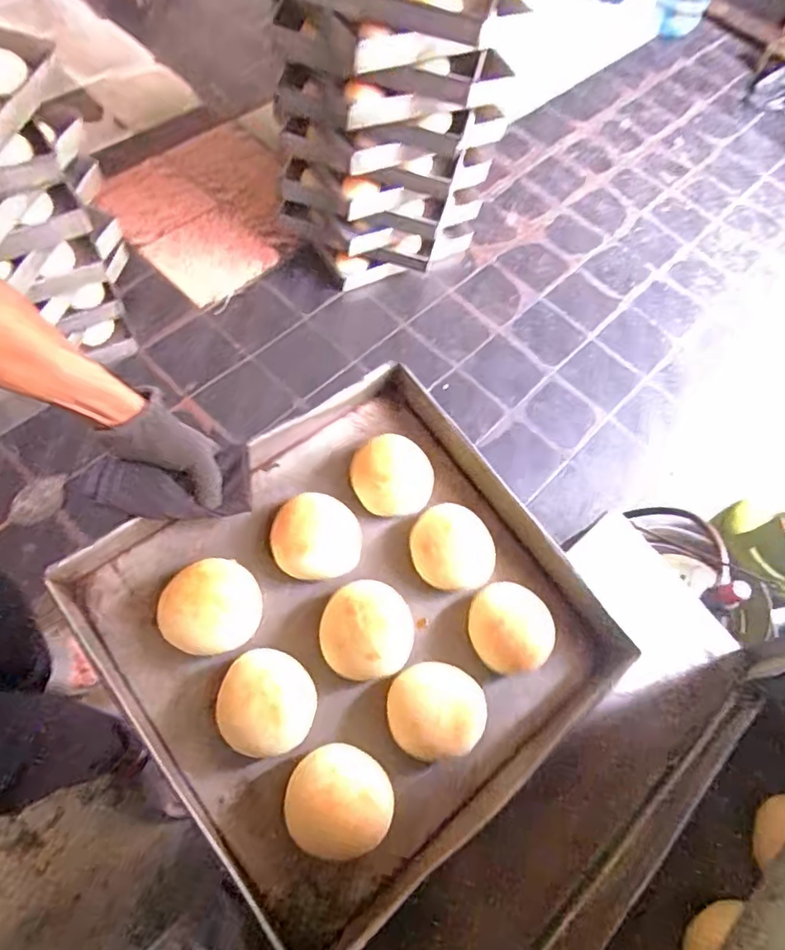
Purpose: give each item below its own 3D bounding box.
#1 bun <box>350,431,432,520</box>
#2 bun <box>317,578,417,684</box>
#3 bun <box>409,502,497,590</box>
[{"bbox_3d":[0.000,0.000,0.703,0.100,0.044,0.092,17,63,1],"label":"bun"},{"bbox_3d":[-0.025,0.162,0.620,0.095,0.048,0.100,16,63,0],"label":"bun"},{"bbox_3d":[0.072,0.080,0.678,0.100,0.052,0.098,3,64,-6],"label":"bun"}]

